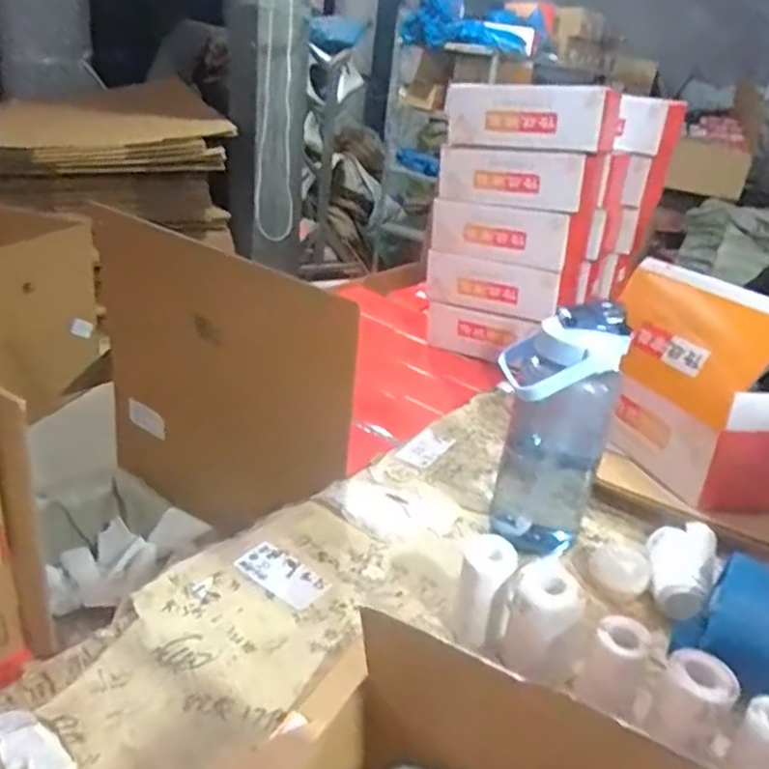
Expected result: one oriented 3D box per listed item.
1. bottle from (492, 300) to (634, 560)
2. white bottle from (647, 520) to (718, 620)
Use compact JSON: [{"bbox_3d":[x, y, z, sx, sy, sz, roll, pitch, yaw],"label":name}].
[{"bbox_3d":[0.181,0.058,0.751,0.121,0.292,0.088,11,27,9],"label":"bottle"},{"bbox_3d":[0.320,0.204,0.733,0.072,0.052,0.135,19,29,24],"label":"white bottle"}]

